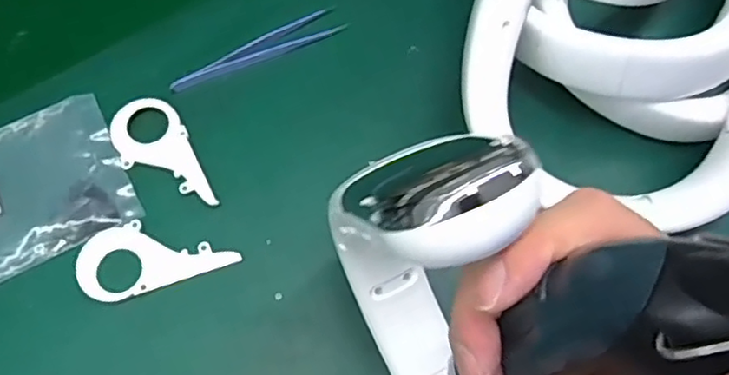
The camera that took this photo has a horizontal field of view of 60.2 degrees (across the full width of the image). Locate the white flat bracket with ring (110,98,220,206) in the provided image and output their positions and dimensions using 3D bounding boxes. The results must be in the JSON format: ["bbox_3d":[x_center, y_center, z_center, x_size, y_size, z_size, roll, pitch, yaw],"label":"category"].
[{"bbox_3d":[-0.134,-0.020,0.411,0.045,0.004,0.091,-25,72,-12],"label":"white flat bracket with ring"}]

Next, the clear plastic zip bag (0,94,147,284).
[{"bbox_3d":[-0.230,0.007,0.400,0.149,0.007,0.103,-24,72,-12],"label":"clear plastic zip bag"}]

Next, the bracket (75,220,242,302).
[{"bbox_3d":[-0.130,0.039,0.388,0.092,0.004,0.047,-18,71,-10],"label":"bracket"}]

